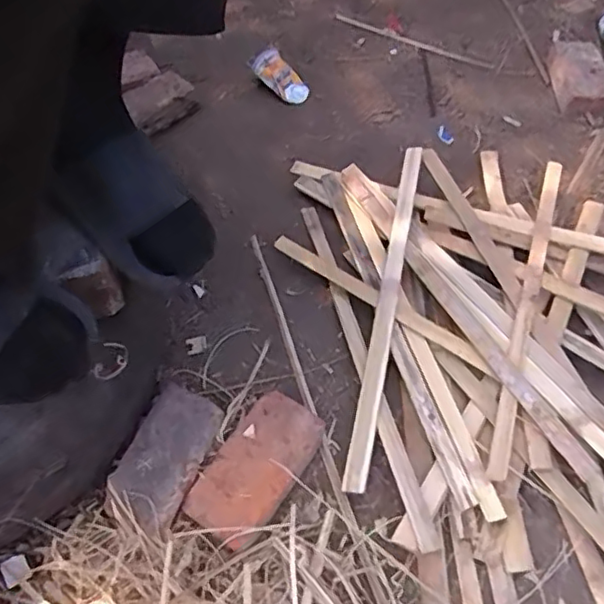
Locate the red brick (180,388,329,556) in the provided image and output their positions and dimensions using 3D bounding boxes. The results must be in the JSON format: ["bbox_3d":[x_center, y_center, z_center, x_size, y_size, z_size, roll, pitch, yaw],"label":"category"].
[{"bbox_3d":[-0.053,0.189,0.707,0.088,0.040,0.170,28,62,16],"label":"red brick"}]

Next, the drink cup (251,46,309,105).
[{"bbox_3d":[-0.036,-0.390,1.085,0.059,0.056,0.101,-39,66,-22],"label":"drink cup"}]

